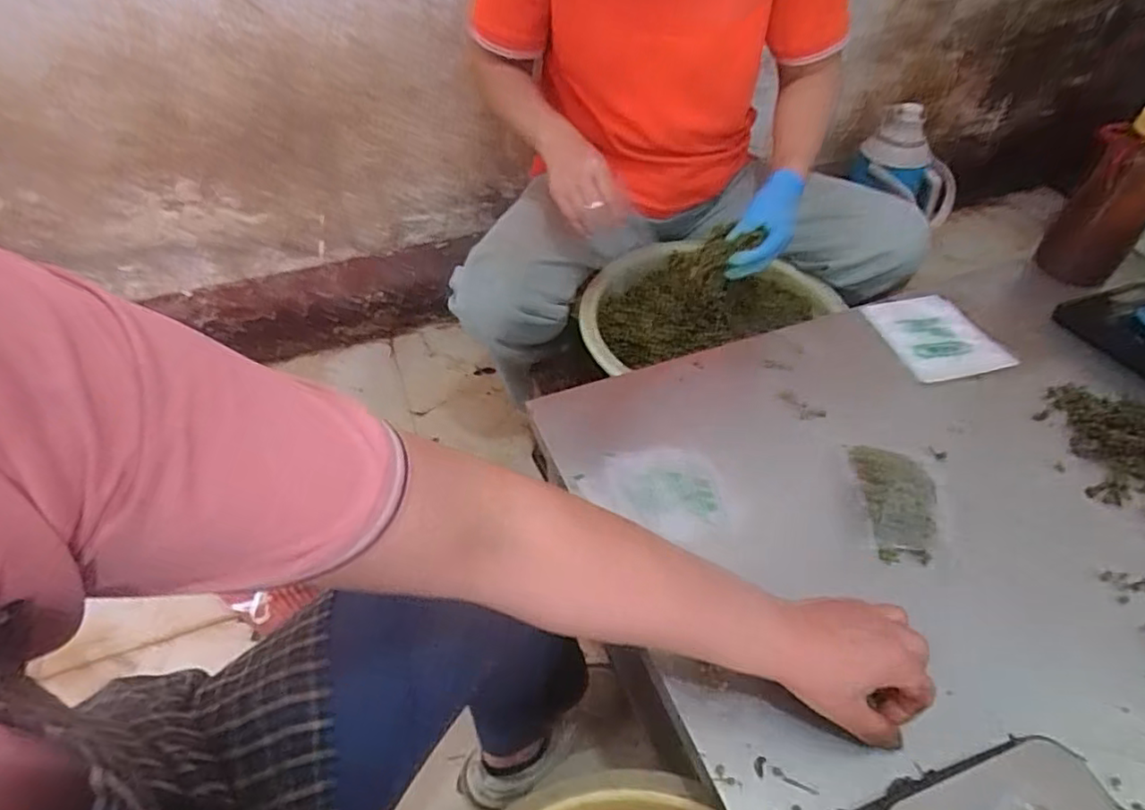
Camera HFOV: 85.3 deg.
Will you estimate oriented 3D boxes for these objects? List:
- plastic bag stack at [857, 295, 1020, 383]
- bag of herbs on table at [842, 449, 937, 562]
[{"bbox_3d":[0.429,-0.083,0.738,0.118,0.014,0.142,-10,48,-13],"label":"plastic bag stack"},{"bbox_3d":[0.292,0.081,0.566,0.066,0.027,0.118,10,49,10],"label":"bag of herbs on table"}]

